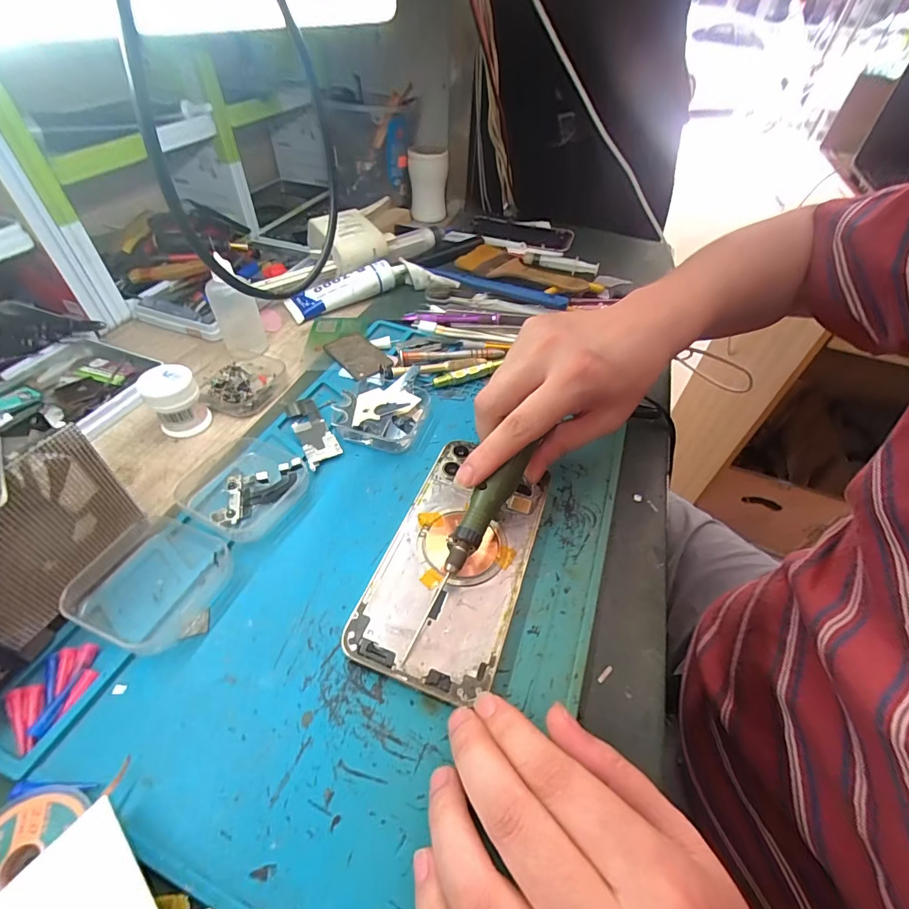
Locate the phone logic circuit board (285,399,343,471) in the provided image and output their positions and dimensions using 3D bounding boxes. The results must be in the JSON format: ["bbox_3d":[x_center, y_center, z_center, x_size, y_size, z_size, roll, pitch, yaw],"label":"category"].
[{"bbox_3d":[-0.105,-0.018,0.319,0.024,0.004,0.069,-21,53,-23],"label":"phone logic circuit board"}]

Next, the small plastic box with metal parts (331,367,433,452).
[{"bbox_3d":[-0.054,-0.038,0.329,0.063,0.020,0.073,11,47,5],"label":"small plastic box with metal parts"}]

